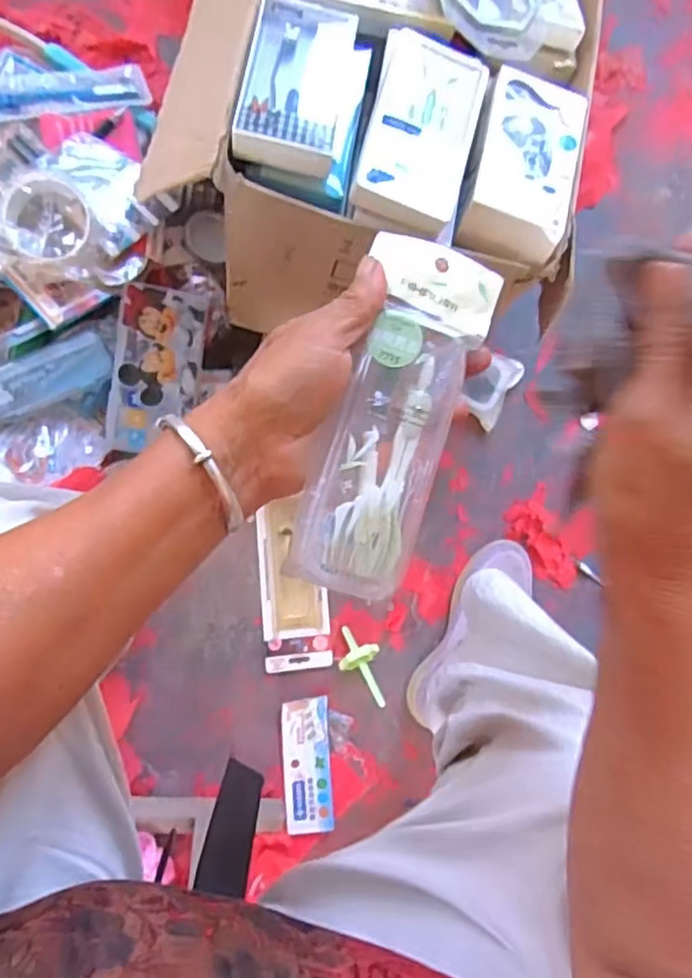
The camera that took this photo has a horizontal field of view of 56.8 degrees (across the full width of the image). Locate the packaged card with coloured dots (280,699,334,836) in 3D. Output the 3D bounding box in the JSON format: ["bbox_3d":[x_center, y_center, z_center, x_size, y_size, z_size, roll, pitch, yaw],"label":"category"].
[{"bbox_3d":[-0.044,0.316,0.732,0.054,0.010,0.146,-3,86,-9],"label":"packaged card with coloured dots"}]

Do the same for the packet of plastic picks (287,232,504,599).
[{"bbox_3d":[0.024,-0.038,0.303,0.058,0.020,0.176,21,79,-7],"label":"packet of plastic picks"}]

